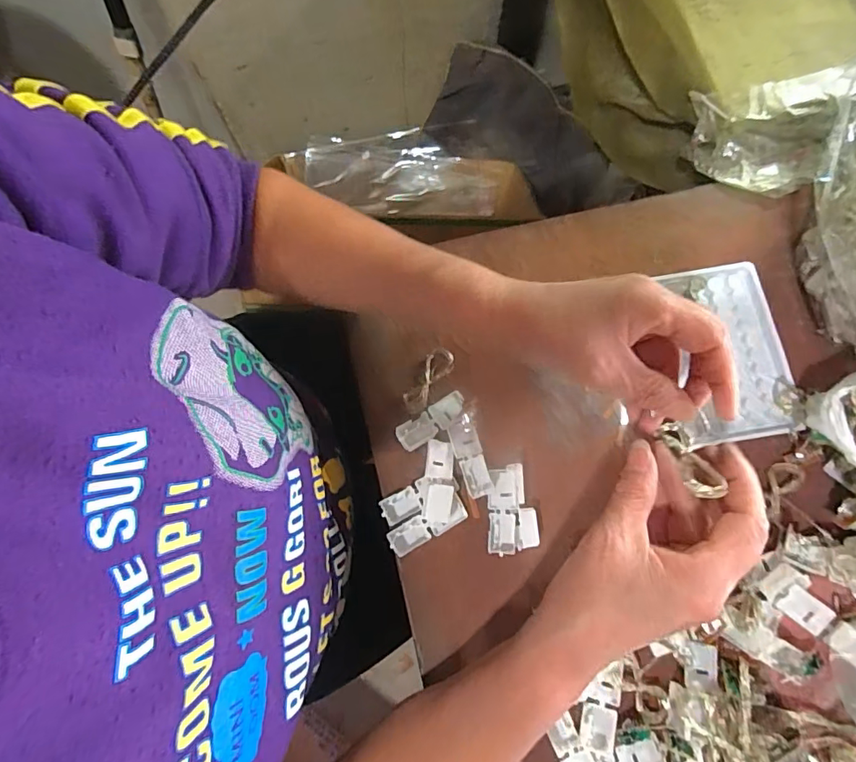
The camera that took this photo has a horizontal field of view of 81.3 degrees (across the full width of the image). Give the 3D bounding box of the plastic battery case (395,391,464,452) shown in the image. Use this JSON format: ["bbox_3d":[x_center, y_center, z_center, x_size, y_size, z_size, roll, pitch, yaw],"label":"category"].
[{"bbox_3d":[0.004,0.029,0.355,0.054,0.012,0.020,-33,78,-7],"label":"plastic battery case"}]

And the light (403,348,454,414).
[{"bbox_3d":[0.000,-0.001,0.364,0.020,0.008,0.053,33,79,8],"label":"light"}]

